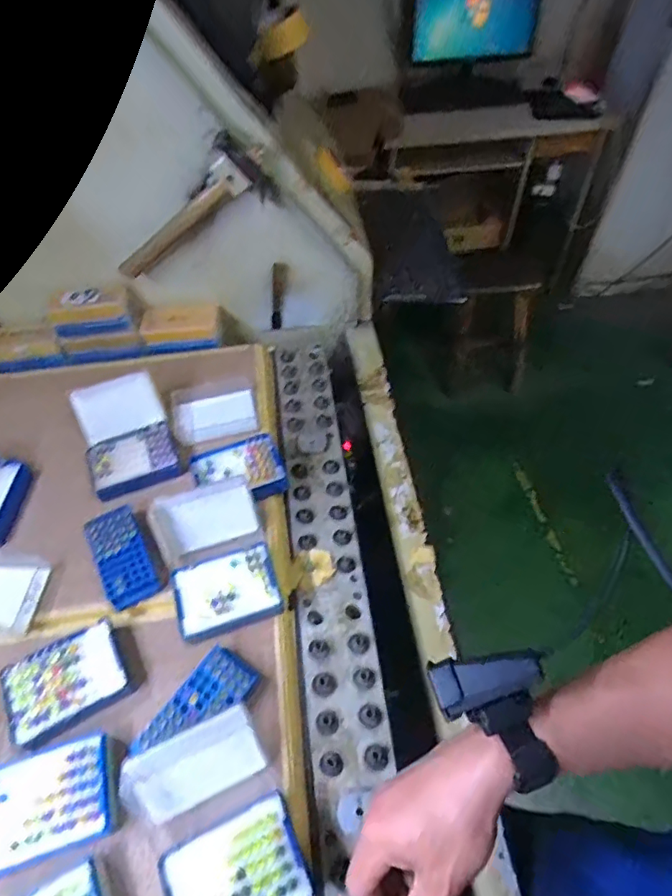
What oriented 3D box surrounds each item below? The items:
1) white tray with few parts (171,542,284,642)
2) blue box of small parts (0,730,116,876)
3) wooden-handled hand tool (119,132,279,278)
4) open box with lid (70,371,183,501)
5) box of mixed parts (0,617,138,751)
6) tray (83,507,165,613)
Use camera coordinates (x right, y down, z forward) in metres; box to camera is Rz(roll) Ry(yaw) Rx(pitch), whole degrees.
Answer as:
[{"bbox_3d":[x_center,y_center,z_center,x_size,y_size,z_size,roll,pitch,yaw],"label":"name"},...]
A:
[{"bbox_3d":[-0.115,0.157,0.563,0.104,0.039,0.079,-17,53,-11],"label":"white tray with few parts"},{"bbox_3d":[-0.246,0.306,0.453,0.107,0.029,0.081,-16,53,-10],"label":"blue box of small parts"},{"bbox_3d":[-0.208,-0.328,0.761,0.265,0.110,0.051,-25,46,29],"label":"wooden-handled hand tool"},{"bbox_3d":[-0.269,-0.013,0.678,0.107,0.054,0.162,-20,54,-13],"label":"open box with lid"},{"bbox_3d":[-0.256,0.226,0.509,0.104,0.035,0.080,-31,57,-20],"label":"box of mixed parts"},{"bbox_3d":[-0.240,0.122,0.593,0.053,0.027,0.114,-25,55,-17],"label":"tray"}]

